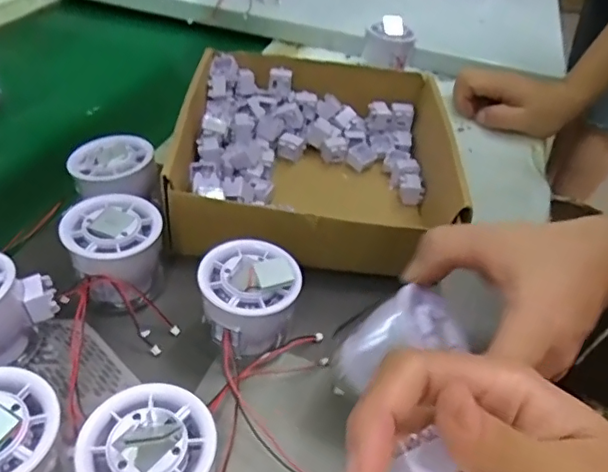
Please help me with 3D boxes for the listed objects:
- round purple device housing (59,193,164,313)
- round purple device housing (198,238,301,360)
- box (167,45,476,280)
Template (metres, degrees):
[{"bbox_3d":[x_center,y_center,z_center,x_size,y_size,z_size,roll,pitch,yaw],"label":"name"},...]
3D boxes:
[{"bbox_3d":[-0.115,0.015,0.350,0.054,0.056,0.060,-7,43,-14],"label":"round purple device housing"},{"bbox_3d":[-0.032,0.041,0.333,0.055,0.054,0.056,4,41,-3],"label":"round purple device housing"},{"bbox_3d":[0.009,-0.061,0.442,0.201,0.069,0.204,4,41,-3],"label":"box"}]

